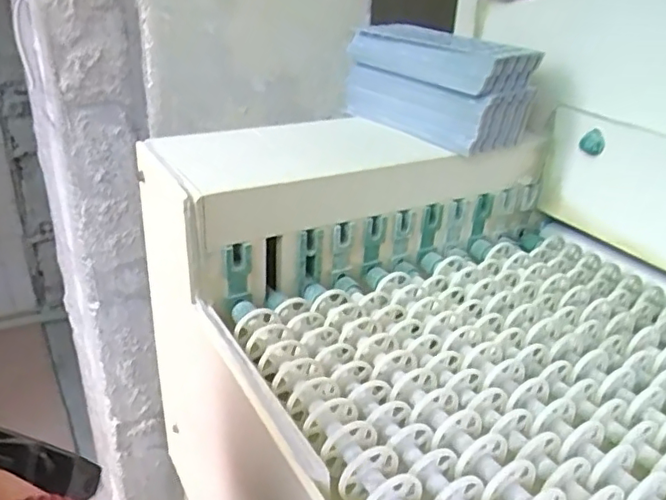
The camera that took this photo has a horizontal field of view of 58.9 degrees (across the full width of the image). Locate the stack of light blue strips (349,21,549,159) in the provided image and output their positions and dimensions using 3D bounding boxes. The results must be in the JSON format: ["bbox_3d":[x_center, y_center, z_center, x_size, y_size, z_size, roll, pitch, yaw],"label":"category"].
[{"bbox_3d":[0.108,-0.180,0.632,0.088,0.097,0.204,-18,34,-34],"label":"stack of light blue strips"}]

